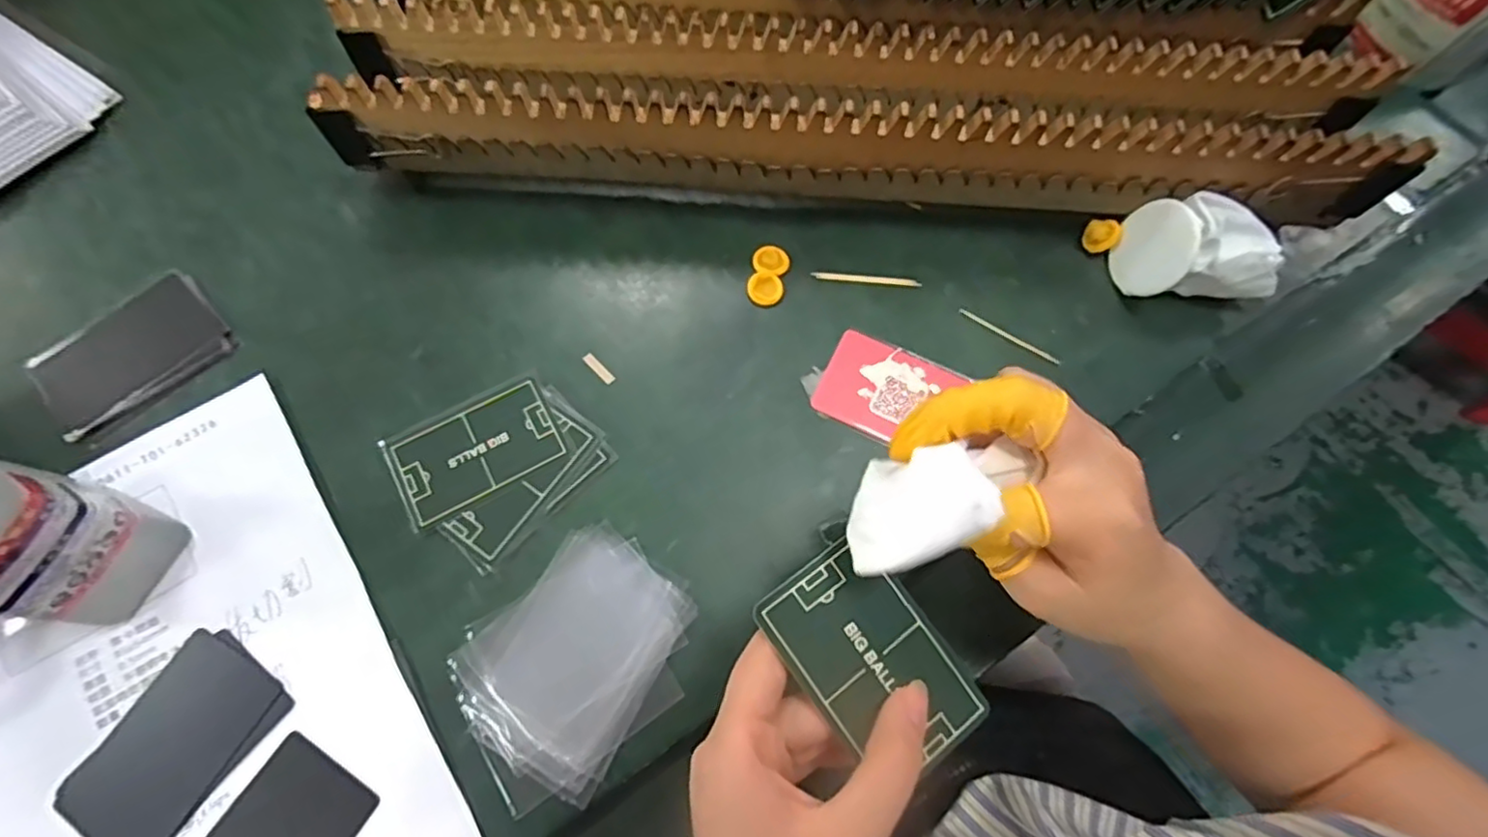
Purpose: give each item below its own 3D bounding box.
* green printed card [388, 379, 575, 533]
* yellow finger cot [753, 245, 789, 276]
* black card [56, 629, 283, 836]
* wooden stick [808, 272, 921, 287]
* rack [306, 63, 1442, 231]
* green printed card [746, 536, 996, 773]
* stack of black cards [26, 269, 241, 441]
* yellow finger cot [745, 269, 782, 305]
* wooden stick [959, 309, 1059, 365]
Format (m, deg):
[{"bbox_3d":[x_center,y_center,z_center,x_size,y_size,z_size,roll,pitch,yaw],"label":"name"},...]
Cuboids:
[{"bbox_3d":[-0.140,0.015,0.337,0.082,0.004,0.052,-28,74,-11],"label":"green printed card"},{"bbox_3d":[0.016,-0.094,0.381,0.021,0.004,0.019,19,71,5],"label":"yellow finger cot"},{"bbox_3d":[-0.258,0.147,0.288,0.053,0.004,0.087,29,72,8],"label":"black card"},{"bbox_3d":[0.073,-0.083,0.379,0.064,0.004,0.005,5,70,0],"label":"wooden stick"},{"bbox_3d":[0.062,-0.161,0.368,0.556,0.080,0.068,5,70,0],"label":"rack"},{"bbox_3d":[0.048,0.090,0.240,0.052,0.004,0.083,-35,85,-16],"label":"green printed card"},{"bbox_3d":[-0.336,-0.035,0.355,0.090,0.006,0.066,-40,76,-14],"label":"stack of black cards"},{"bbox_3d":[0.012,-0.076,0.375,0.020,0.004,0.021,5,70,0],"label":"yellow finger cot"},{"bbox_3d":[0.153,-0.048,0.372,0.063,0.004,0.004,32,72,9],"label":"wooden stick"}]

